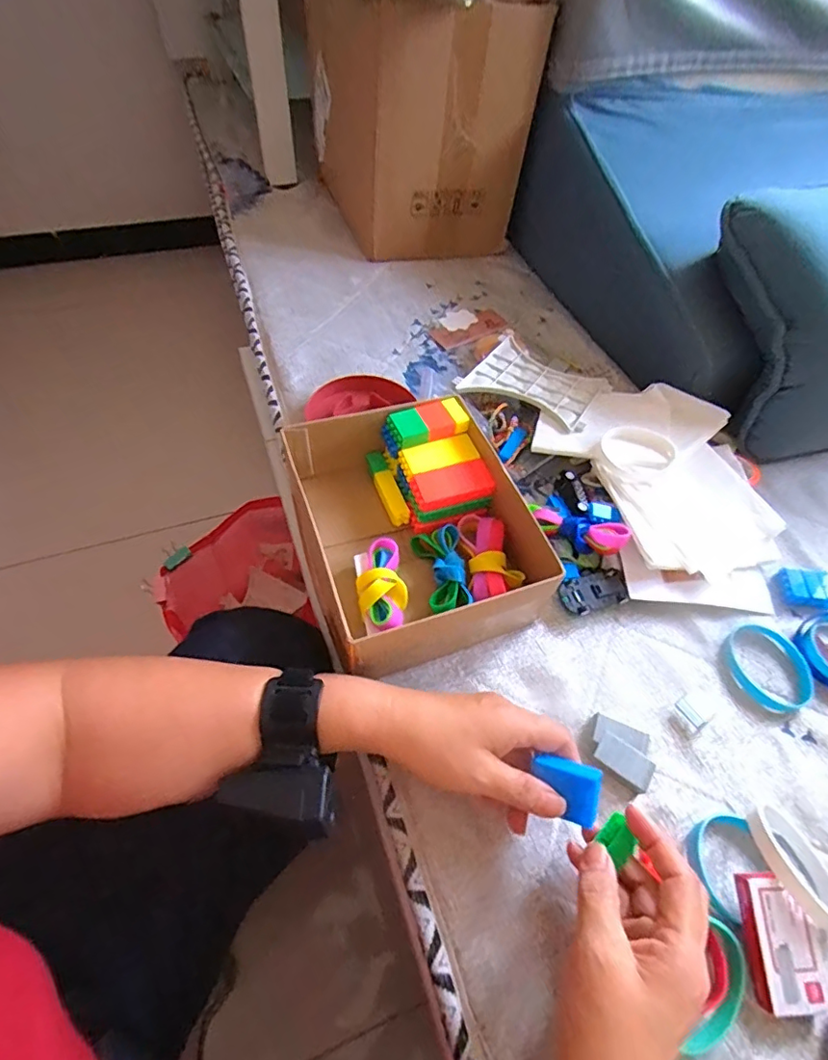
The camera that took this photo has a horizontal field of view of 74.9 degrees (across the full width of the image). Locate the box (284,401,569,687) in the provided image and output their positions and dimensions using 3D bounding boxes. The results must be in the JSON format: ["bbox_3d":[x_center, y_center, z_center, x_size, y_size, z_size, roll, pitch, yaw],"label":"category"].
[{"bbox_3d":[-0.002,-0.003,0.462,0.160,0.080,0.212,-15,57,-15],"label":"box"}]

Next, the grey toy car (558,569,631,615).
[{"bbox_3d":[0.156,0.053,0.470,0.060,0.018,0.036,-15,57,-15],"label":"grey toy car"}]

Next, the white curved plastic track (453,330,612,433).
[{"bbox_3d":[0.135,-0.162,0.595,0.139,0.012,0.119,28,57,16],"label":"white curved plastic track"}]

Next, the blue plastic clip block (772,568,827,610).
[{"bbox_3d":[0.356,0.054,0.489,0.045,0.016,0.038,4,54,-2],"label":"blue plastic clip block"}]

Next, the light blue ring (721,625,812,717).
[{"bbox_3d":[0.290,0.112,0.442,0.058,0.010,0.072,-16,57,-15],"label":"light blue ring"}]

